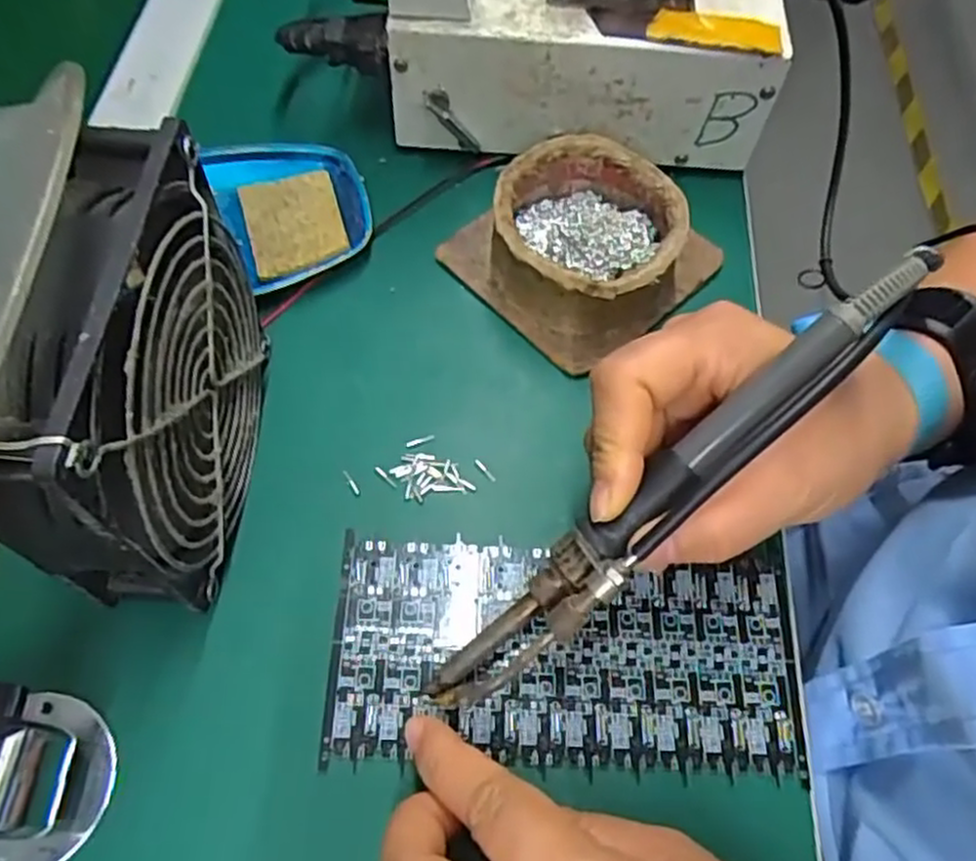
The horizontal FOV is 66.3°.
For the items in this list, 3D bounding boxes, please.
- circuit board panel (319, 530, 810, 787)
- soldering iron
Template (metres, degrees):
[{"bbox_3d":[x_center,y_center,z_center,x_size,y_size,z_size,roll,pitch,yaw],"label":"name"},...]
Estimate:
[{"bbox_3d":[0.027,0.079,0.267,0.163,0.005,0.074,5,63,-1],"label":"circuit board panel"},{"bbox_3d":[0.052,0.025,0.236,0.185,0.023,0.022,-43,70,7],"label":"soldering iron"}]

